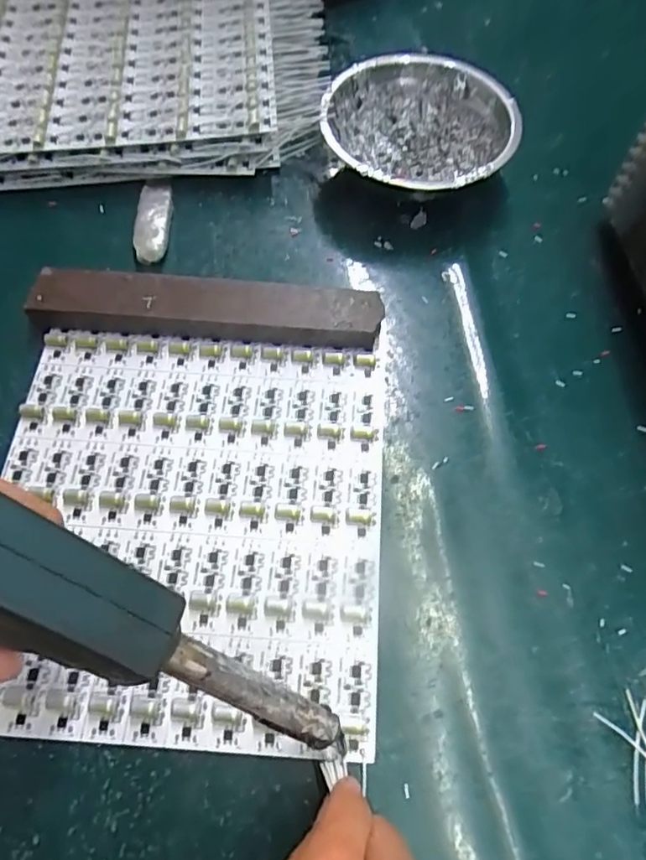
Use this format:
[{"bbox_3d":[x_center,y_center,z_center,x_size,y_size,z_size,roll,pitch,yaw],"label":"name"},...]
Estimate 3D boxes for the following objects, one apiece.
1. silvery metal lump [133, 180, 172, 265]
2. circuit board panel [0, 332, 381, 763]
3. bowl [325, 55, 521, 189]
[{"bbox_3d":[-0.110,-0.139,0.357,0.023,0.004,0.071,-2,65,-2],"label":"silvery metal lump"},{"bbox_3d":[-0.069,0.042,0.277,0.192,0.005,0.203,3,65,1],"label":"circuit board panel"},{"bbox_3d":[0.063,-0.195,0.373,0.123,0.045,0.123,3,65,1],"label":"bowl"}]

